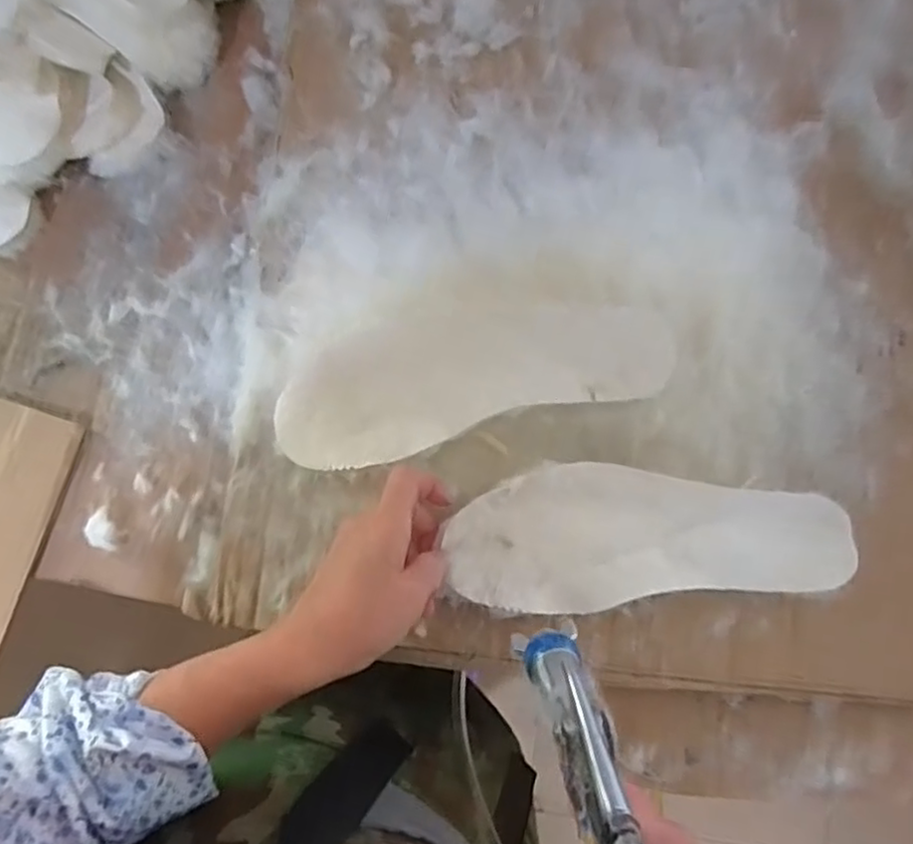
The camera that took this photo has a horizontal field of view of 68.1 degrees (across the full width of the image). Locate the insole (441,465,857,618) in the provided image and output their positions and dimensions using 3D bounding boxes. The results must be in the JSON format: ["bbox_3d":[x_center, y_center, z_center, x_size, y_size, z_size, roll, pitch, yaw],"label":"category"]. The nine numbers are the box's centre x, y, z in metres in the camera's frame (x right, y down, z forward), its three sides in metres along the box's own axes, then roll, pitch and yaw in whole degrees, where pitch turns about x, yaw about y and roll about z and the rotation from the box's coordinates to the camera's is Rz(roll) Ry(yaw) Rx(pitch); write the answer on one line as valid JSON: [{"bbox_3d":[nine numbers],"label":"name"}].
[{"bbox_3d":[0.118,0.071,0.415,0.236,0.019,0.086,-1,80,3],"label":"insole"}]

